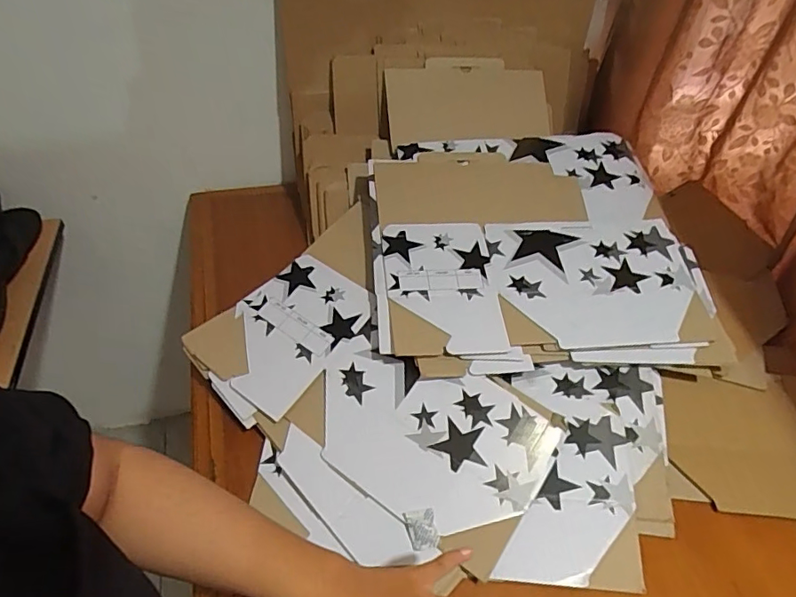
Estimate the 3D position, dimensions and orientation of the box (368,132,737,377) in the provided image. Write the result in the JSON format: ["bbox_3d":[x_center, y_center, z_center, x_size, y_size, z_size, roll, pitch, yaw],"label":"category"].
[{"bbox_3d":[0.189,-0.090,0.733,0.445,0.026,0.404,-1,56,-8],"label":"box"}]

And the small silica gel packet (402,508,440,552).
[{"bbox_3d":[0.025,0.239,0.531,0.031,0.004,0.037,-15,67,2],"label":"small silica gel packet"}]

